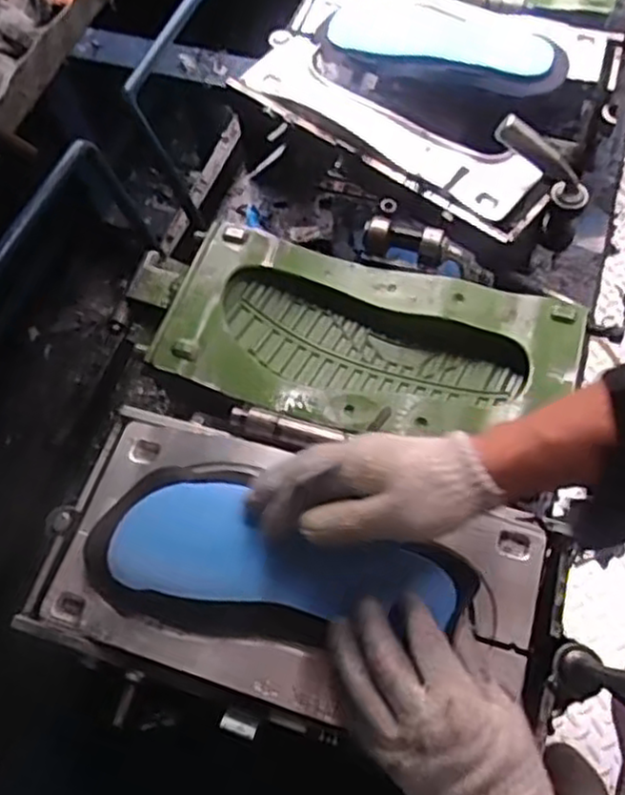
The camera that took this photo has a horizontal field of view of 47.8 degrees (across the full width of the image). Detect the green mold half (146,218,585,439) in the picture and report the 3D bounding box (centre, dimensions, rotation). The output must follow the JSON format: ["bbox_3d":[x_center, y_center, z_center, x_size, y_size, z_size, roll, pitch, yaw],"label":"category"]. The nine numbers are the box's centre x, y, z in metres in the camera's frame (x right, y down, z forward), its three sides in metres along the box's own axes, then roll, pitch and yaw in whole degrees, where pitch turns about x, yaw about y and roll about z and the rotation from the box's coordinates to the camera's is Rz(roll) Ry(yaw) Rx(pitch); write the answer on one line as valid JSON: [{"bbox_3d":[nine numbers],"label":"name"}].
[{"bbox_3d":[0.042,-0.045,0.601,0.329,0.055,0.168,19,65,8],"label":"green mold half"}]

